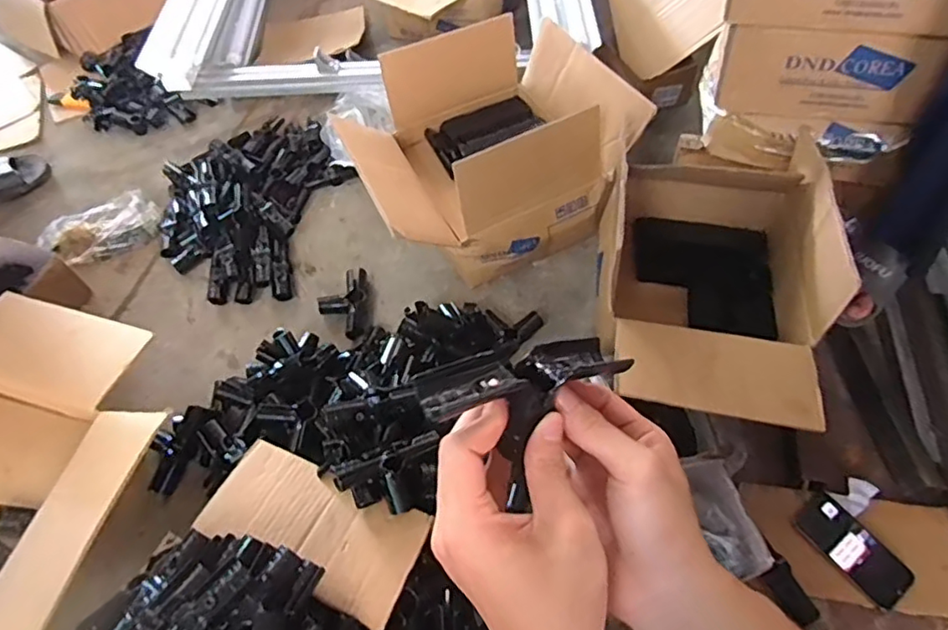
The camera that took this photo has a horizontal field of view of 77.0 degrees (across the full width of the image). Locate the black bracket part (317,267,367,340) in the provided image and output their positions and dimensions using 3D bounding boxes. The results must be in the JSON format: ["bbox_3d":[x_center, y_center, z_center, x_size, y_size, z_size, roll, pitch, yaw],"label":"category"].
[{"bbox_3d":[-0.225,-0.021,1.044,0.086,0.033,0.142,1,56,2],"label":"black bracket part"}]

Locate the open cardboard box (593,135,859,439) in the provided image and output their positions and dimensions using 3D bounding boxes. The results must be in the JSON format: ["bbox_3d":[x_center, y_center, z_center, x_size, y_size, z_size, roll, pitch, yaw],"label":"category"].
[{"bbox_3d":[0.345,-0.060,0.895,0.291,0.245,0.484,6,56,6],"label":"open cardboard box"}]

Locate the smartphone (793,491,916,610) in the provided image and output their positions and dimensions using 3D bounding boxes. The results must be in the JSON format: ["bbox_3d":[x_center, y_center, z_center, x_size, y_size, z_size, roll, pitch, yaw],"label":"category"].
[{"bbox_3d":[0.499,0.306,0.785,0.074,0.013,0.146,-35,62,-20],"label":"smartphone"}]

